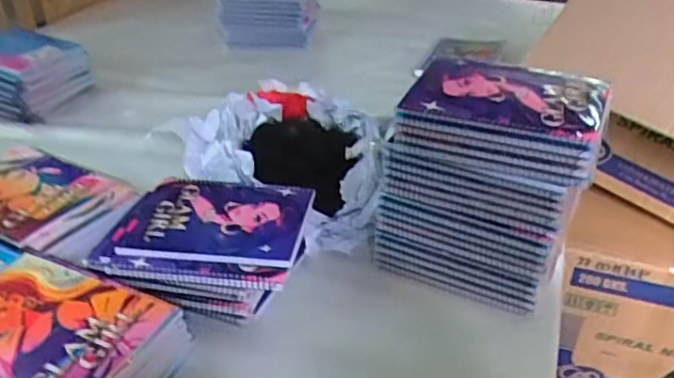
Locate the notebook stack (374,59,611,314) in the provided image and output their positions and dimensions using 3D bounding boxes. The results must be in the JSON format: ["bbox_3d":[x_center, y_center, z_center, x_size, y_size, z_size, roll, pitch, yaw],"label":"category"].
[{"bbox_3d":[0.168,0.000,0.702,0.203,0.244,0.132,16,37,20],"label":"notebook stack"}]

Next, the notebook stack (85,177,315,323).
[{"bbox_3d":[-0.157,0.068,0.724,0.235,0.084,0.178,7,34,7],"label":"notebook stack"}]

